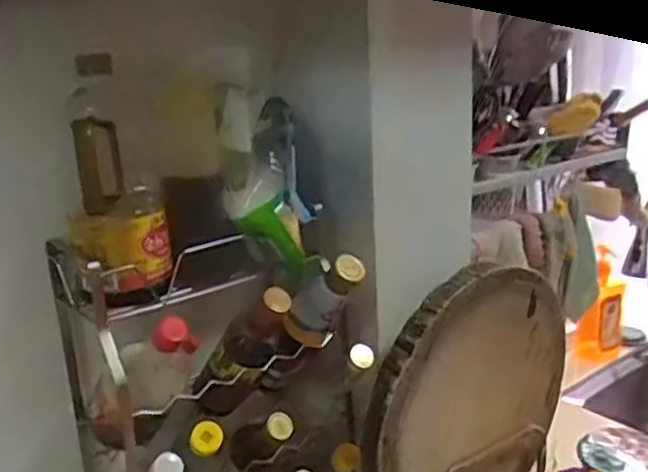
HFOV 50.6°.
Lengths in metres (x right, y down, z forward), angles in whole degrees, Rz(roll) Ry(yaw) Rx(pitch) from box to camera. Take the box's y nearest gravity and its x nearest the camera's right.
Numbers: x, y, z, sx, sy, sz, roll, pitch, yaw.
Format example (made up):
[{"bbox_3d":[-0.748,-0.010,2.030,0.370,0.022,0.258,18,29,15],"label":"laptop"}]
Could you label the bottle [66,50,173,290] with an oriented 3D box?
[{"bbox_3d":[-0.225,-0.068,0.723,0.101,0.232,0.081,-8,16,-16],"label":"bottle"}]

